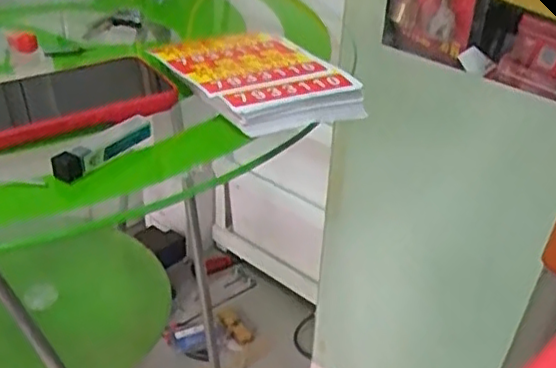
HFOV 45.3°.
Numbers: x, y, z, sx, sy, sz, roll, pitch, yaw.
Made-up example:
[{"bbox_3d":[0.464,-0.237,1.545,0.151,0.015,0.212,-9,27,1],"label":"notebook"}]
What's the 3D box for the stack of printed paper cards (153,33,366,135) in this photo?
[{"bbox_3d":[-0.018,-0.075,0.478,0.106,0.027,0.124,-15,35,-26],"label":"stack of printed paper cards"}]

